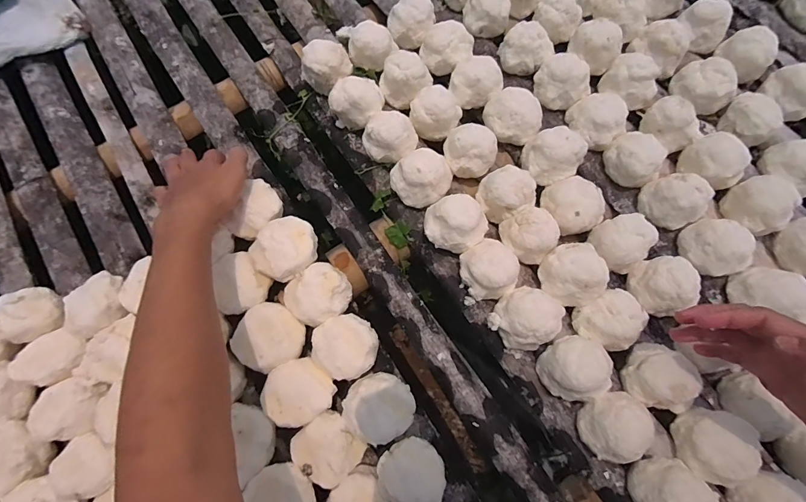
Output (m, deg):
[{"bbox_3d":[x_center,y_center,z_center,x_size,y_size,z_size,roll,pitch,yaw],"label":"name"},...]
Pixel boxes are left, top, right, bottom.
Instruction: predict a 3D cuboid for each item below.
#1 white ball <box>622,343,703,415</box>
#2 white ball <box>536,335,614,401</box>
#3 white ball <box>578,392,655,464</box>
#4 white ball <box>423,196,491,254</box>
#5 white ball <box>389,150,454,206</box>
[{"bbox_3d":[0.284,0.135,0.437,0.065,0.048,0.067,11,74,3],"label":"white ball"},{"bbox_3d":[0.193,0.127,0.438,0.072,0.052,0.066,0,74,-1],"label":"white ball"},{"bbox_3d":[0.224,0.185,0.426,0.064,0.049,0.060,0,74,-1],"label":"white ball"},{"bbox_3d":[0.069,-0.032,0.506,0.080,0.059,0.067,-22,75,-7],"label":"white ball"},{"bbox_3d":[0.027,-0.094,0.529,0.080,0.052,0.064,-22,75,-6],"label":"white ball"}]

